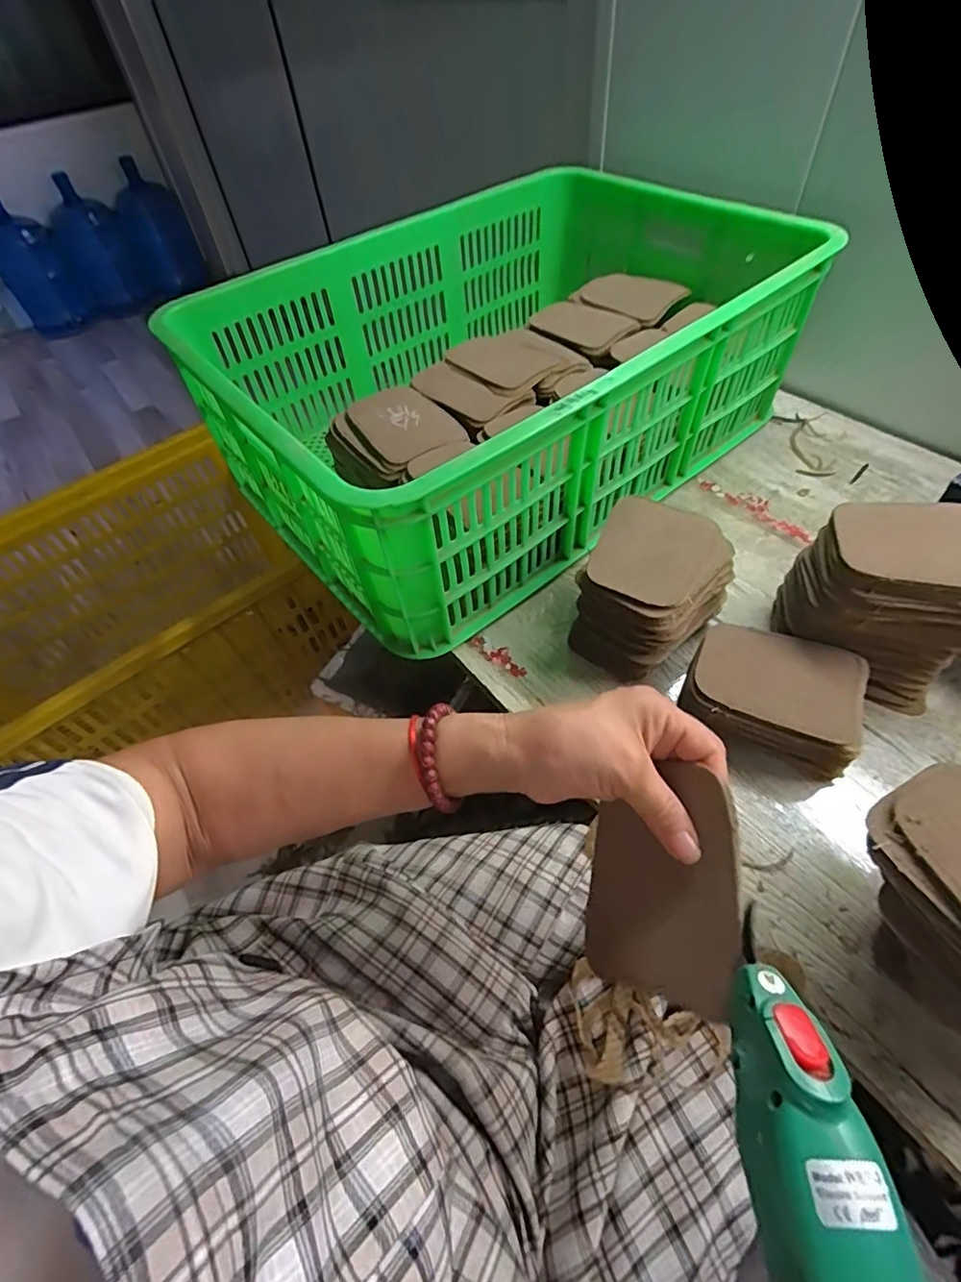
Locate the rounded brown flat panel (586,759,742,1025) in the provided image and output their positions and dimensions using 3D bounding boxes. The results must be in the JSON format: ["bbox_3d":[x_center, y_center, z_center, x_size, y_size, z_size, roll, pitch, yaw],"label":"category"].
[{"bbox_3d":[0.091,0.122,0.279,0.083,0.006,0.106,-18,56,49],"label":"rounded brown flat panel"}]

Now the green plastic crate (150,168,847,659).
[{"bbox_3d":[0.026,-0.313,0.622,0.598,0.194,0.449,-34,59,-19],"label":"green plastic crate"}]

